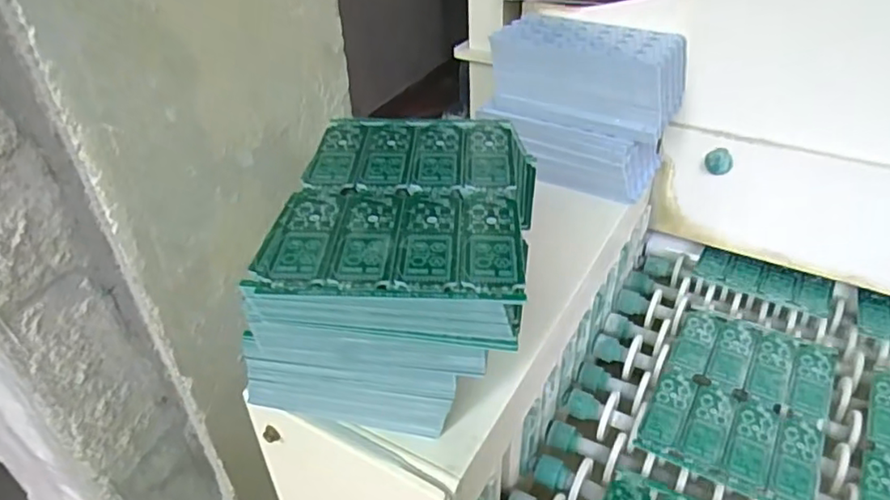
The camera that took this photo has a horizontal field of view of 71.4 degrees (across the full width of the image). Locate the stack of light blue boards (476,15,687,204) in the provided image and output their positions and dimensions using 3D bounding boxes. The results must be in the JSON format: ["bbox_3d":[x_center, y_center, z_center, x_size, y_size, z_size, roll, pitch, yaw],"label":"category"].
[{"bbox_3d":[0.123,-0.134,0.563,0.161,0.118,0.104,22,43,30],"label":"stack of light blue boards"}]

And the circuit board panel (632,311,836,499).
[{"bbox_3d":[0.234,0.115,0.492,0.121,0.010,0.171,18,41,25],"label":"circuit board panel"}]

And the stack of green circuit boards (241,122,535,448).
[{"bbox_3d":[-0.028,0.008,0.366,0.151,0.109,0.178,3,37,8],"label":"stack of green circuit boards"}]

